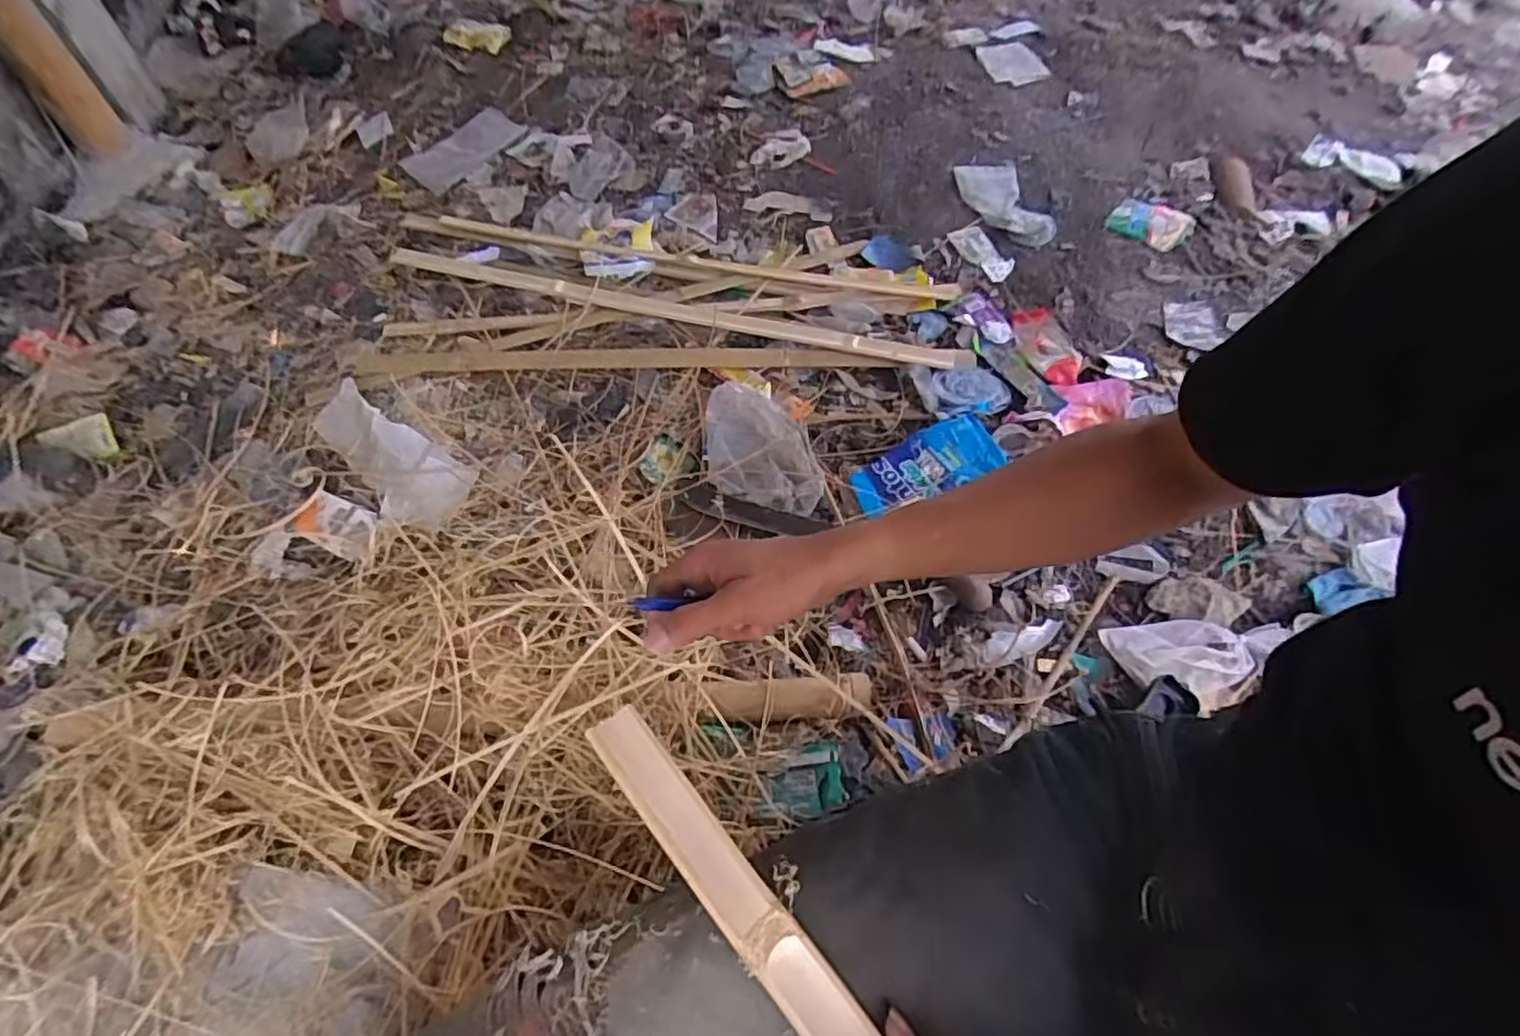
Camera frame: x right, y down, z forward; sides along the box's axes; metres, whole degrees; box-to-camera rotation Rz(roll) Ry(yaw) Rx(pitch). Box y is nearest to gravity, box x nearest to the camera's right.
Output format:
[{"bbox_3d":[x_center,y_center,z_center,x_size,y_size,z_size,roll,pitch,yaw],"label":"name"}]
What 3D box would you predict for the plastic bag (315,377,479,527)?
[{"bbox_3d":[-0.504,-0.083,0.902,0.273,0.050,0.113,29,60,21],"label":"plastic bag"}]

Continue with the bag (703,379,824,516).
[{"bbox_3d":[0.001,-0.096,0.891,0.140,0.070,0.175,-11,55,-5],"label":"bag"}]

